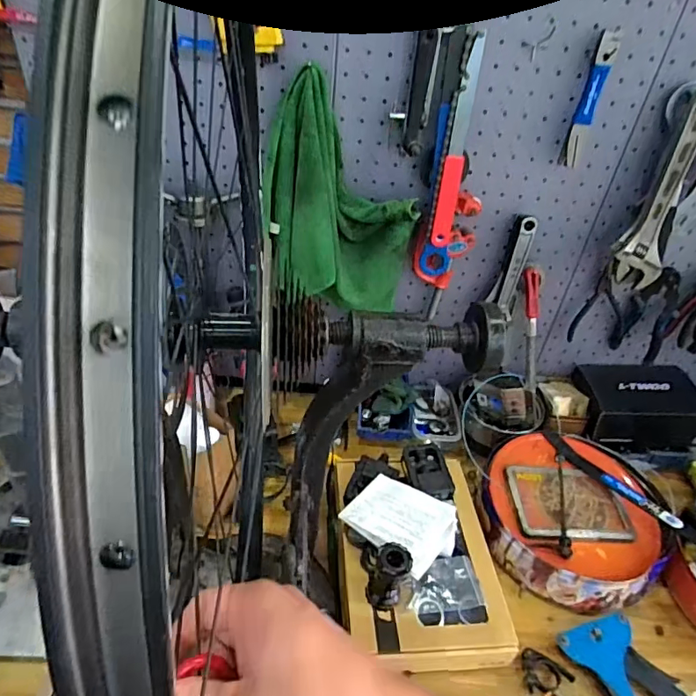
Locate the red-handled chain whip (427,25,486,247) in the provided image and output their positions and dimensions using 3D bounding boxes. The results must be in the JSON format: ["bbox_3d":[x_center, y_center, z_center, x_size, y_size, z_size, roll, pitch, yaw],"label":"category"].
[{"bbox_3d":[0.155,-0.288,0.727,0.038,0.280,0.026,13,37,8],"label":"red-handled chain whip"}]

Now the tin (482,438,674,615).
[{"bbox_3d":[0.372,0.273,0.837,0.284,0.086,0.275,4,37,-3],"label":"tin"}]

